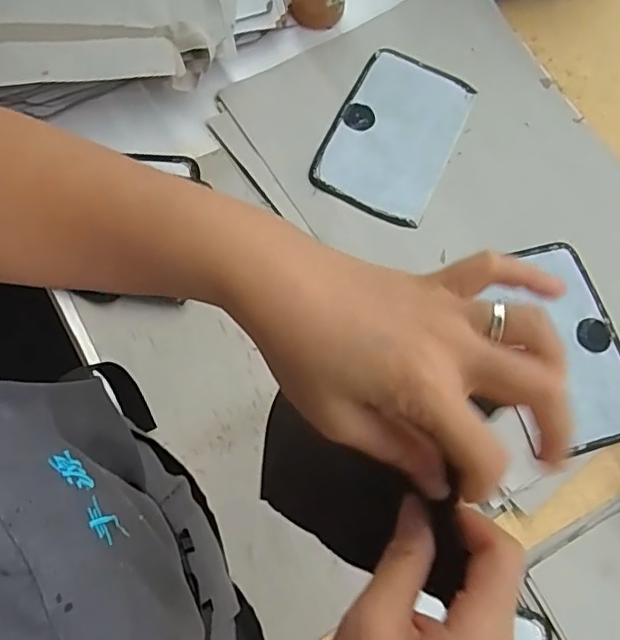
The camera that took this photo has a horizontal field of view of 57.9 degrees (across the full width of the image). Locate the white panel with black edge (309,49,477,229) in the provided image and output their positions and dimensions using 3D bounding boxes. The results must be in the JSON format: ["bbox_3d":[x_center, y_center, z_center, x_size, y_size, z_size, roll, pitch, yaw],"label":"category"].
[{"bbox_3d":[0.101,-0.219,0.663,0.137,0.015,0.219,24,72,6],"label":"white panel with black edge"}]

